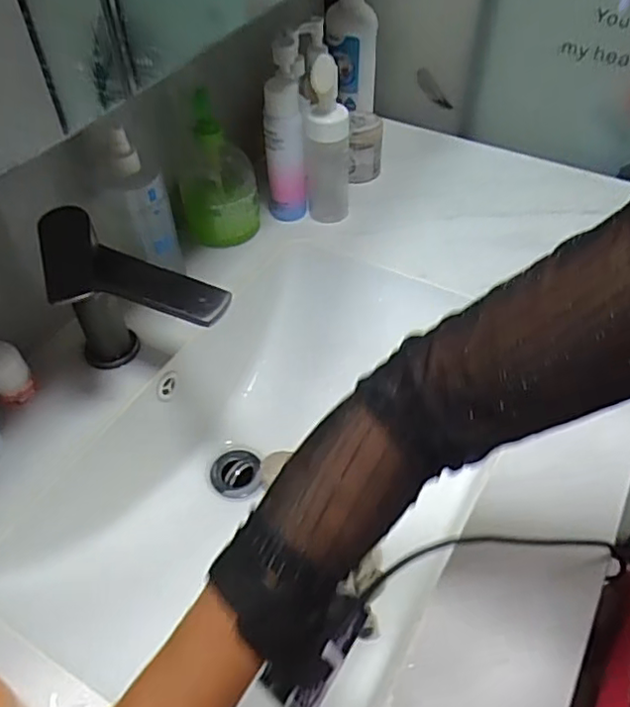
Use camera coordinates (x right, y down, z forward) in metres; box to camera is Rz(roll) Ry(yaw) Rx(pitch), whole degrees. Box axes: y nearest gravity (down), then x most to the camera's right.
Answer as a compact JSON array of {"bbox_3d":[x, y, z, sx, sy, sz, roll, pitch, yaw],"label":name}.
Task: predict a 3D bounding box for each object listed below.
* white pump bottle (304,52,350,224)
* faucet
[{"bbox_3d":[0.014,-0.230,0.687,0.044,0.192,0.042,8,49,8],"label":"white pump bottle"},{"bbox_3d":[-0.147,-0.024,0.535,0.162,0.164,0.065,22,52,20],"label":"faucet"}]

